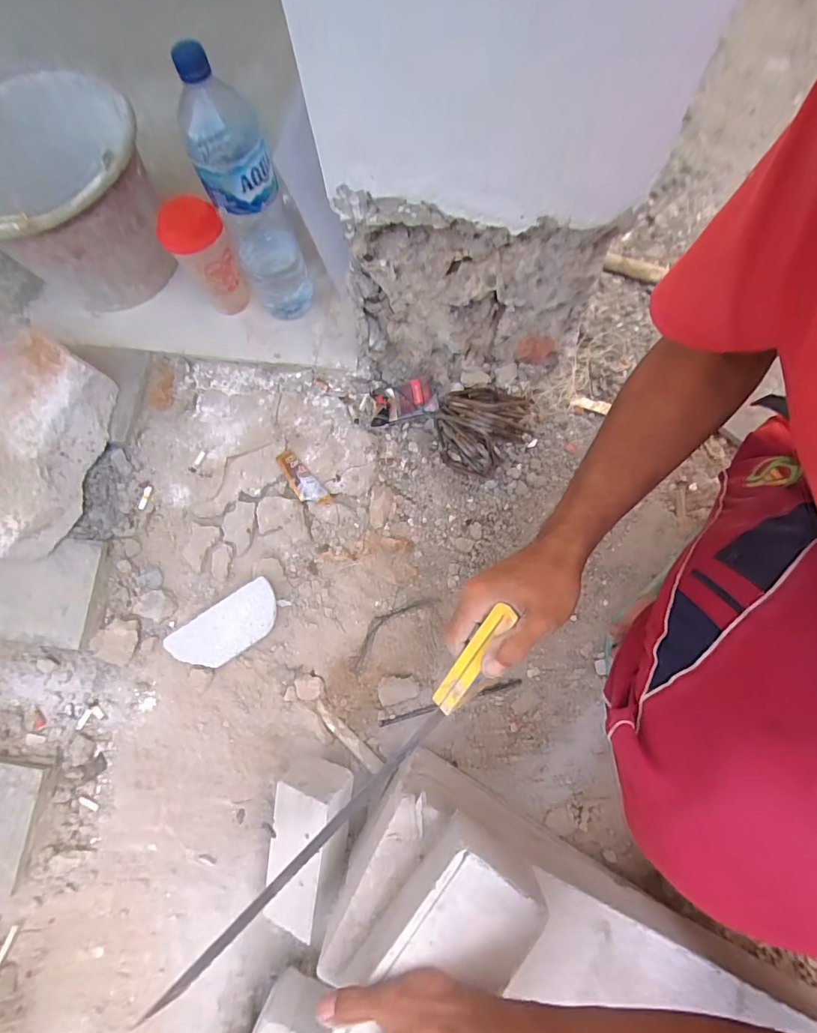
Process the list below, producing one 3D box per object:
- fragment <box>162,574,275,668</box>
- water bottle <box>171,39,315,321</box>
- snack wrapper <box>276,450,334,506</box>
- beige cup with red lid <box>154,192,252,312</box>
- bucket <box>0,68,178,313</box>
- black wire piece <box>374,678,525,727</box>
[{"bbox_3d":[-0.250,0.157,0.635,0.156,0.039,0.073,-33,72,-8],"label":"fragment"},{"bbox_3d":[-0.195,-0.390,0.585,0.092,0.323,0.090,-24,71,-4],"label":"water bottle"},{"bbox_3d":[-0.158,-0.051,0.672,0.035,0.010,0.105,-44,81,-8],"label":"snack wrapper"},{"bbox_3d":[-0.284,-0.361,0.656,0.076,0.154,0.074,-1,71,3],"label":"beige cup with red lid"},{"bbox_3d":[-0.503,-0.458,0.658,0.286,0.232,0.281,-1,71,3],"label":"bucket"},{"bbox_3d":[0.058,0.261,0.642,0.206,0.007,0.009,-16,78,-3],"label":"black wire piece"}]

